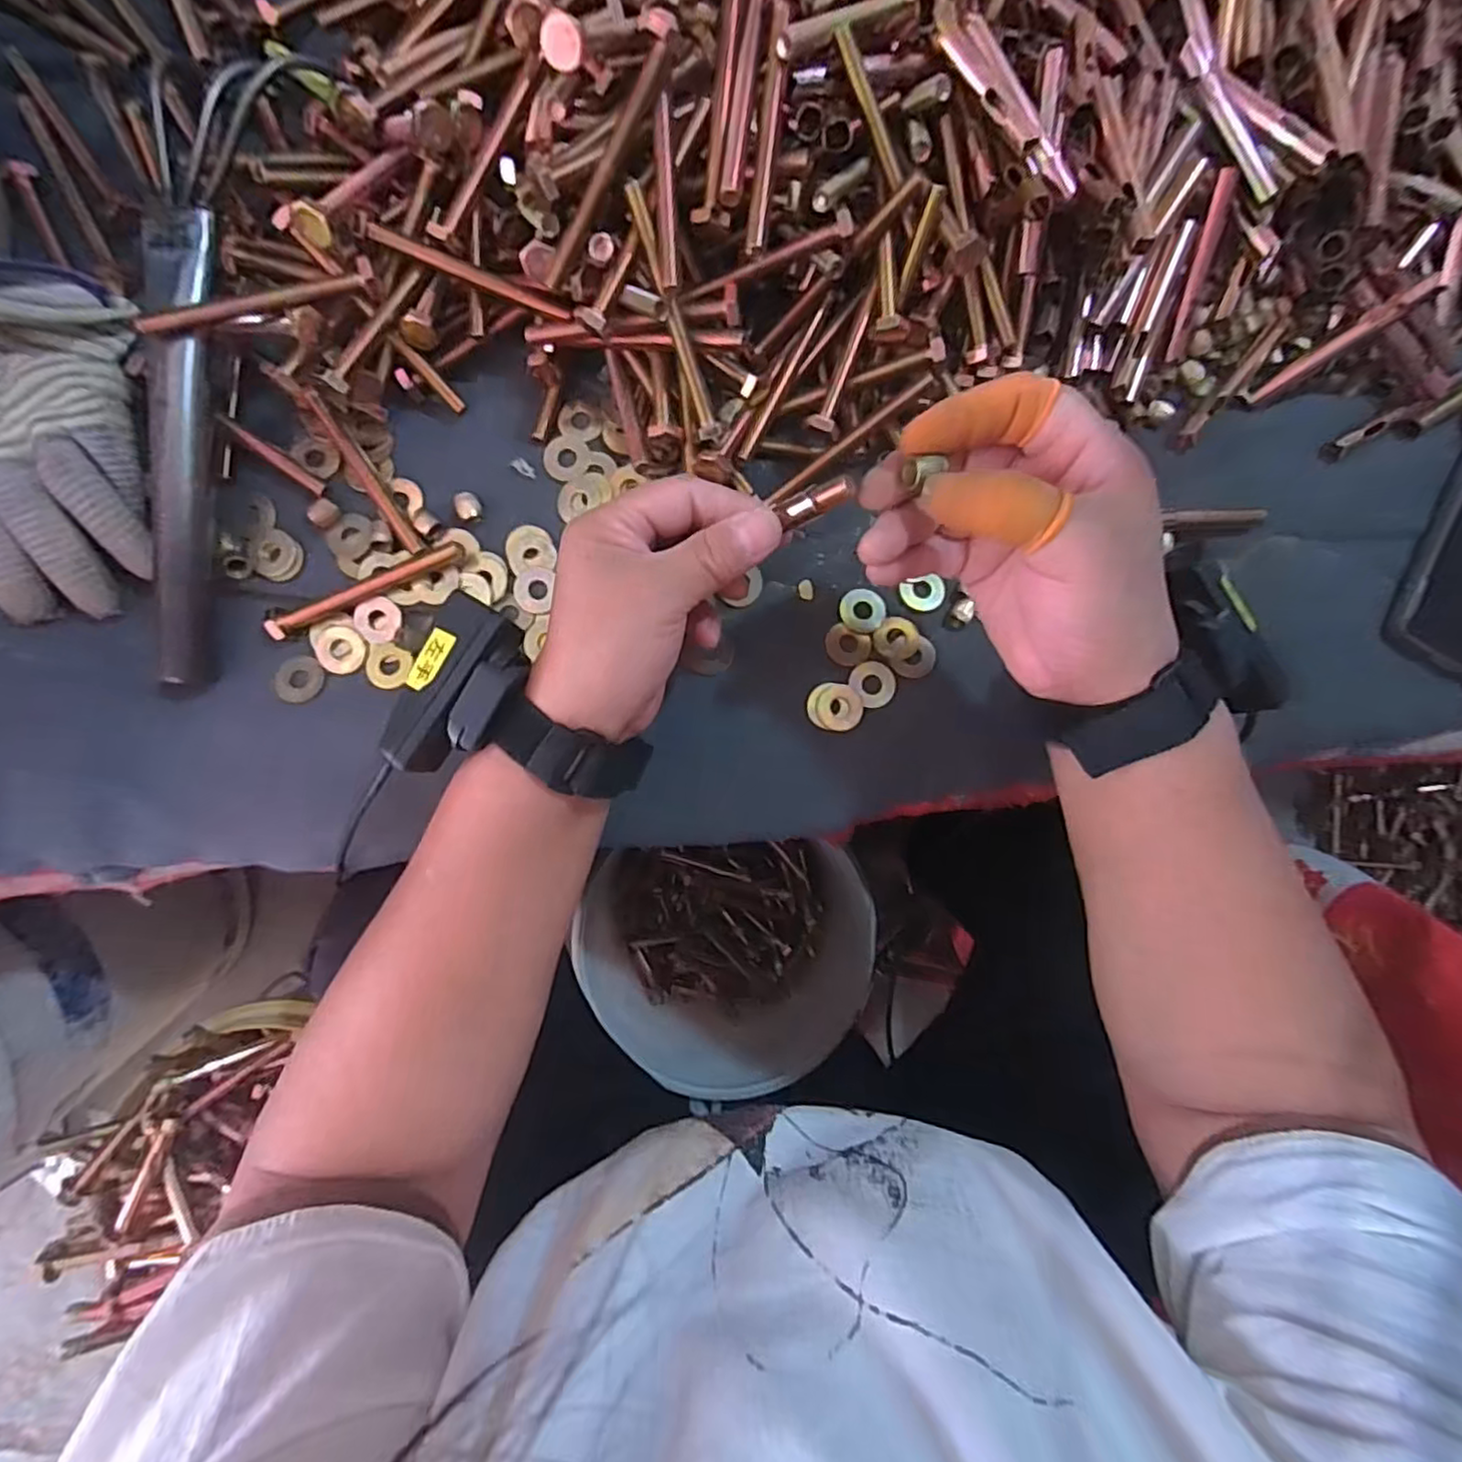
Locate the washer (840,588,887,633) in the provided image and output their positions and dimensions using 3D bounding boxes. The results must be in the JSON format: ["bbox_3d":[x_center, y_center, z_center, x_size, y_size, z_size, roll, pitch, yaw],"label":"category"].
[{"bbox_3d":[0.071,-0.064,0.355,0.024,0.004,0.024,5,88,-5],"label":"washer"}]

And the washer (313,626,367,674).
[{"bbox_3d":[-0.203,-0.042,0.343,0.022,0.004,0.025,28,87,-4],"label":"washer"}]

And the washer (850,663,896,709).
[{"bbox_3d":[0.076,-0.025,0.348,0.022,0.004,0.024,0,89,-5],"label":"washer"}]

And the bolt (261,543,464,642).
[{"bbox_3d":[-0.187,-0.073,0.341,0.102,0.007,0.010,-25,91,-5],"label":"bolt"}]

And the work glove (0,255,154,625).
[{"bbox_3d":[-0.340,-0.144,0.319,0.092,0.051,0.173,-8,90,-5],"label":"work glove"}]

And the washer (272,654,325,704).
[{"bbox_3d":[-0.224,-0.027,0.341,0.023,0.004,0.024,11,88,-5],"label":"washer"}]

